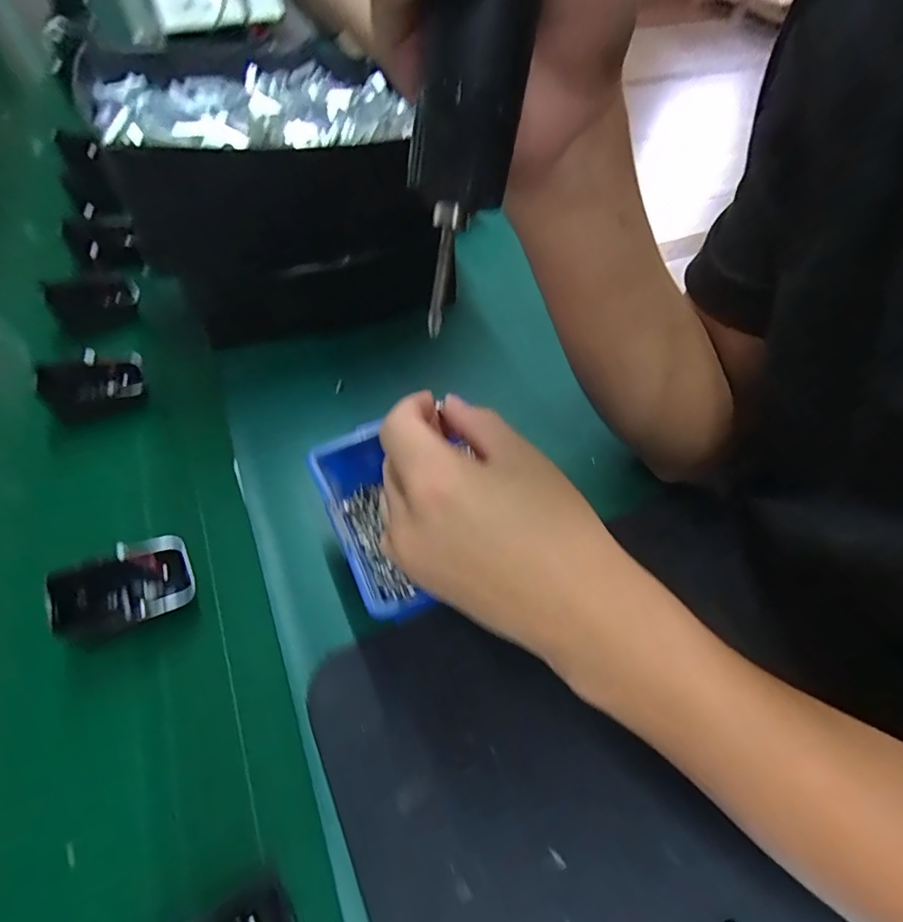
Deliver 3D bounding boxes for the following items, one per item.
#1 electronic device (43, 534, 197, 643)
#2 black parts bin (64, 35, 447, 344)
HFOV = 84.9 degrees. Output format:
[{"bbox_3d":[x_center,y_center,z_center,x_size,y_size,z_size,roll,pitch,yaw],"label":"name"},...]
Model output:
[{"bbox_3d":[-0.189,0.073,0.288,0.068,0.029,0.048,-22,59,-18],"label":"electronic device"},{"bbox_3d":[-0.146,-0.227,0.417,0.231,0.149,0.213,-20,59,-17],"label":"black parts bin"}]

